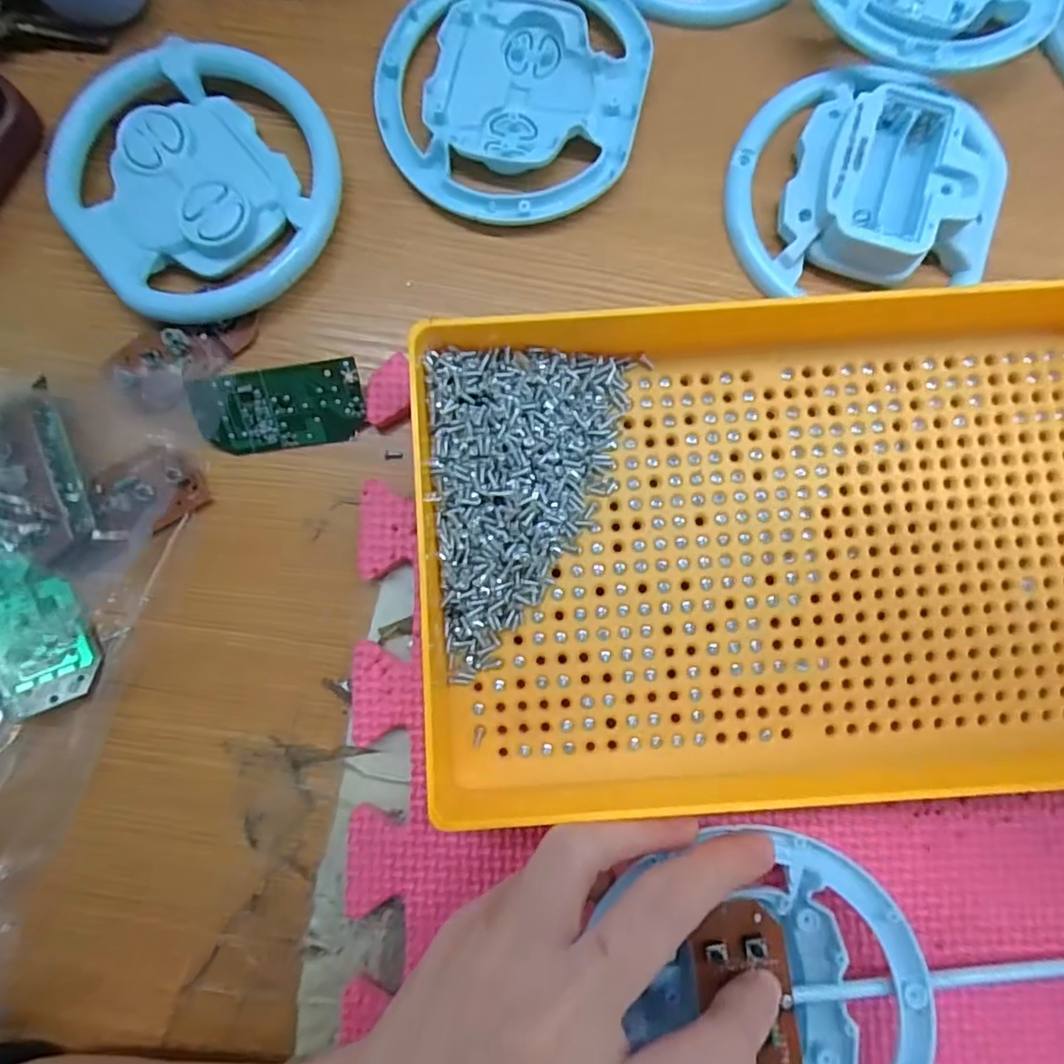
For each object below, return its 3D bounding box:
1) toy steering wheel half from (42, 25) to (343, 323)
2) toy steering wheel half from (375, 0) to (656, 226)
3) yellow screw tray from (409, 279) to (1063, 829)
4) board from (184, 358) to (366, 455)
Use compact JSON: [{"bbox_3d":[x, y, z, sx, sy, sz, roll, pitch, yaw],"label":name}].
[{"bbox_3d":[-0.124,-0.133,0.229,0.096,0.017,0.104,0,85,2],"label":"toy steering wheel half"},{"bbox_3d":[-0.010,-0.171,0.237,0.101,0.011,0.105,15,86,3],"label":"toy steering wheel half"},{"bbox_3d":[0.097,0.002,0.197,0.260,0.039,0.162,-3,85,2],"label":"yellow screw tray"},{"bbox_3d":[-0.091,-0.044,0.224,0.059,0.004,0.028,-9,115,-2],"label":"board"}]

